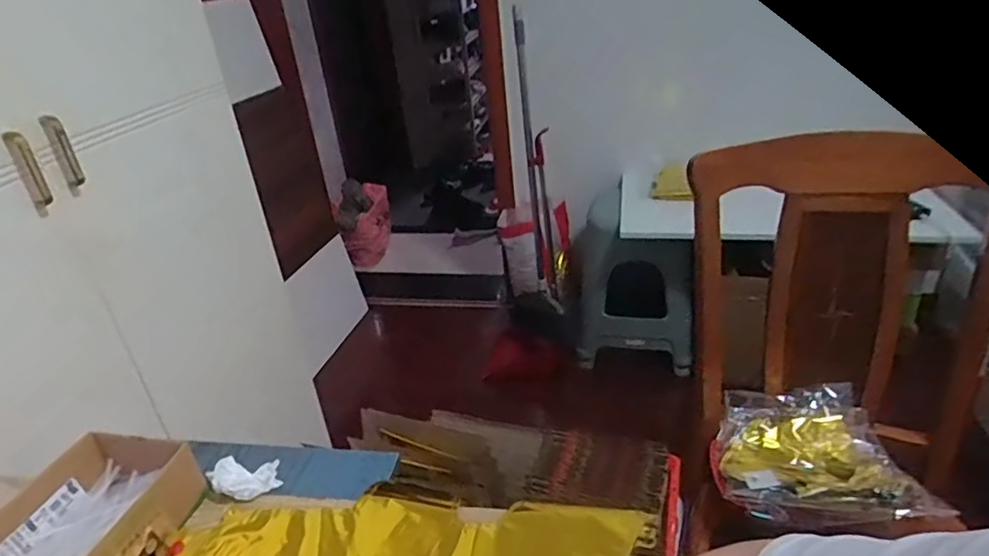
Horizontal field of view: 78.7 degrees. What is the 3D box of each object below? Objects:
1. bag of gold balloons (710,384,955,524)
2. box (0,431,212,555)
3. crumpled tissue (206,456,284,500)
[{"bbox_3d":[0.491,0.277,0.939,0.287,0.086,0.254,-1,24,12],"label":"bag of gold balloons"},{"bbox_3d":[-0.375,0.226,0.550,0.140,0.052,0.187,4,30,16],"label":"box"},{"bbox_3d":[-0.263,0.213,0.637,0.069,0.040,0.062,-17,31,-20],"label":"crumpled tissue"}]

